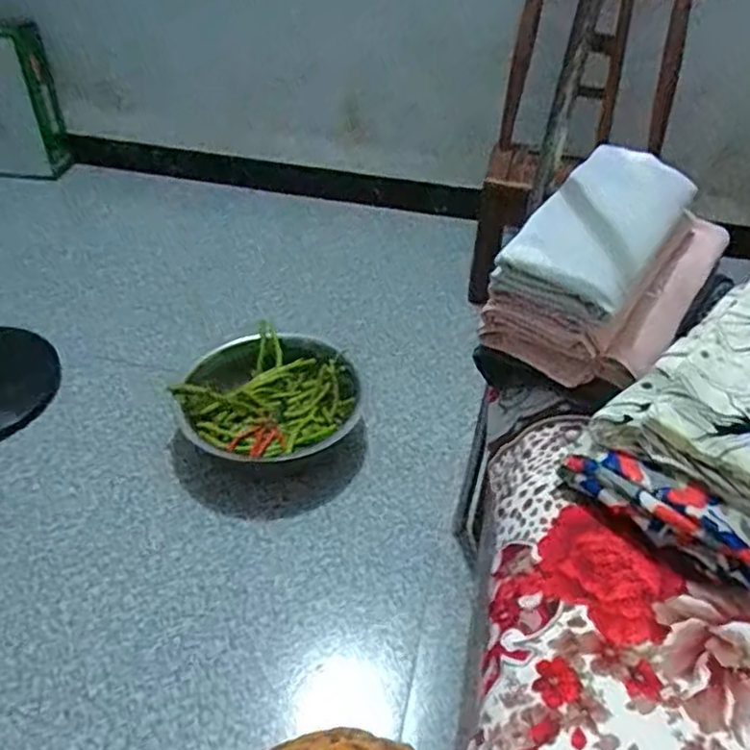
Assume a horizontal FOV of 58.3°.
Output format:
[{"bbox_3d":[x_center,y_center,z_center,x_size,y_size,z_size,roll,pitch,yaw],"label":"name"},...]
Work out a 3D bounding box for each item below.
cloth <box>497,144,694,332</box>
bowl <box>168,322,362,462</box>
[{"bbox_3d":[0.216,-0.141,0.635,0.107,0.046,0.224,27,47,25],"label":"cloth"},{"bbox_3d":[-0.169,0.043,1.187,0.301,0.086,0.255,17,44,16],"label":"bowl"}]

